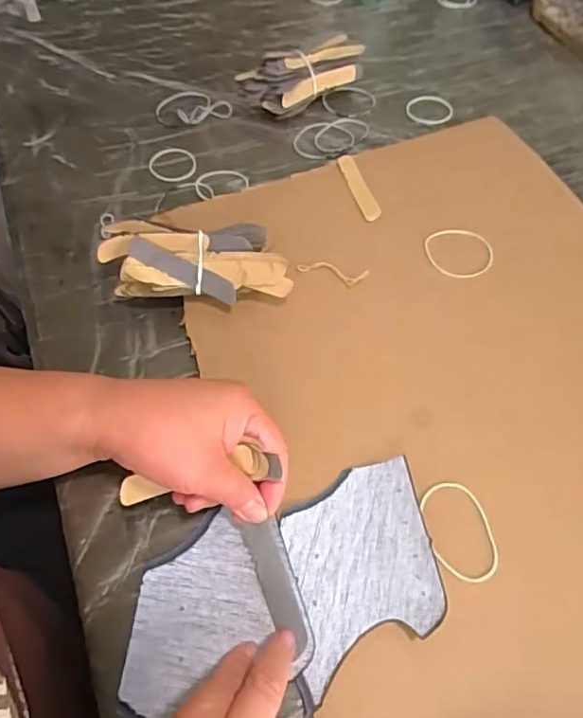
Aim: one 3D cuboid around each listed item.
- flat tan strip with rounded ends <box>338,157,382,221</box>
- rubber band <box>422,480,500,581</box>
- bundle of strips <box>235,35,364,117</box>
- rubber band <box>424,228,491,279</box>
[{"bbox_3d":[0.061,-0.159,0.532,0.016,0.004,0.089,-12,56,-8],"label":"flat tan strip with rounded ends"},{"bbox_3d":[0.105,0.107,0.361,0.040,0.004,0.061,-8,56,-5],"label":"rubber band"},{"bbox_3d":[0.011,-0.289,0.600,0.129,0.049,0.054,-20,58,-13],"label":"bundle of strips"},{"bbox_3d":[0.141,-0.090,0.492,0.057,0.004,0.054,-2,57,3],"label":"rubber band"}]

